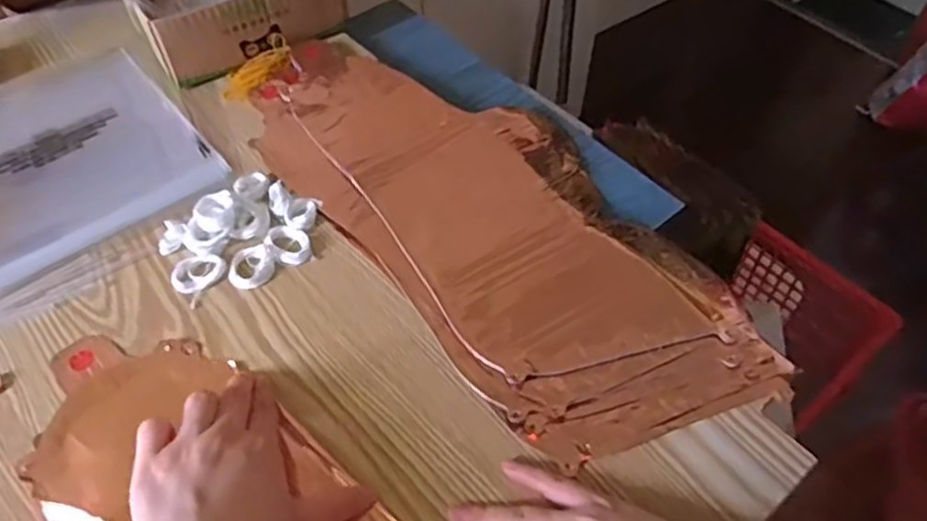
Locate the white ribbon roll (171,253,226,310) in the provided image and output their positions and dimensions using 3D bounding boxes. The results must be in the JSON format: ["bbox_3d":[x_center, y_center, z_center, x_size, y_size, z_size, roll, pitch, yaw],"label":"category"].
[{"bbox_3d":[-0.195,0.010,0.510,0.032,0.007,0.039,25,57,17],"label":"white ribbon roll"}]

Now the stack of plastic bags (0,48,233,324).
[{"bbox_3d":[-0.330,-0.082,0.583,0.199,0.012,0.265,-33,61,-23],"label":"stack of plastic bags"}]

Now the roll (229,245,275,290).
[{"bbox_3d":[-0.156,0.005,0.517,0.034,0.005,0.033,0,53,0],"label":"roll"}]

